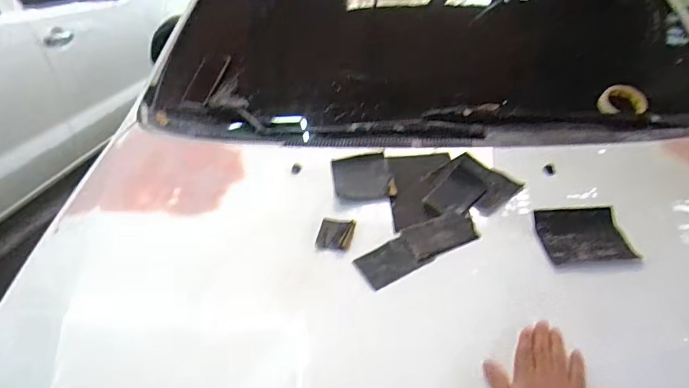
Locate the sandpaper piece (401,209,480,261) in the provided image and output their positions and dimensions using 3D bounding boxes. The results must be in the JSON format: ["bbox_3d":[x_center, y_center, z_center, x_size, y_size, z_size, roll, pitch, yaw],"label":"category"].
[{"bbox_3d":[0.166,0.066,0.798,0.129,0.011,0.068,-20,53,-17],"label":"sandpaper piece"}]

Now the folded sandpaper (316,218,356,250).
[{"bbox_3d":[-0.015,0.069,0.818,0.059,0.004,0.073,3,39,11],"label":"folded sandpaper"}]

